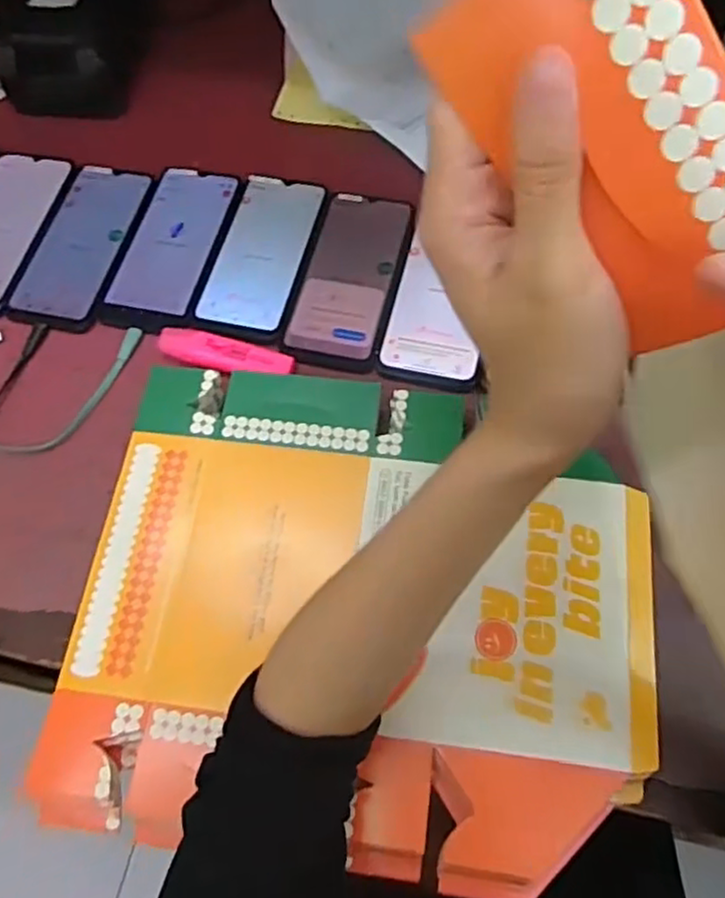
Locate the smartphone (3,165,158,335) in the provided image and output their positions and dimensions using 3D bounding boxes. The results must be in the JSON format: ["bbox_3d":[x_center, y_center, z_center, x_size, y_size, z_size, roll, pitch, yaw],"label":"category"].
[{"bbox_3d":[-0.235,-0.174,0.581,0.079,0.008,0.164,8,66,7],"label":"smartphone"}]

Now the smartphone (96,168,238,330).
[{"bbox_3d":[-0.161,-0.171,0.576,0.082,0.005,0.167,10,66,7],"label":"smartphone"}]

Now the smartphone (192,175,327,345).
[{"bbox_3d":[-0.083,-0.161,0.564,0.079,0.008,0.164,10,66,8],"label":"smartphone"}]

